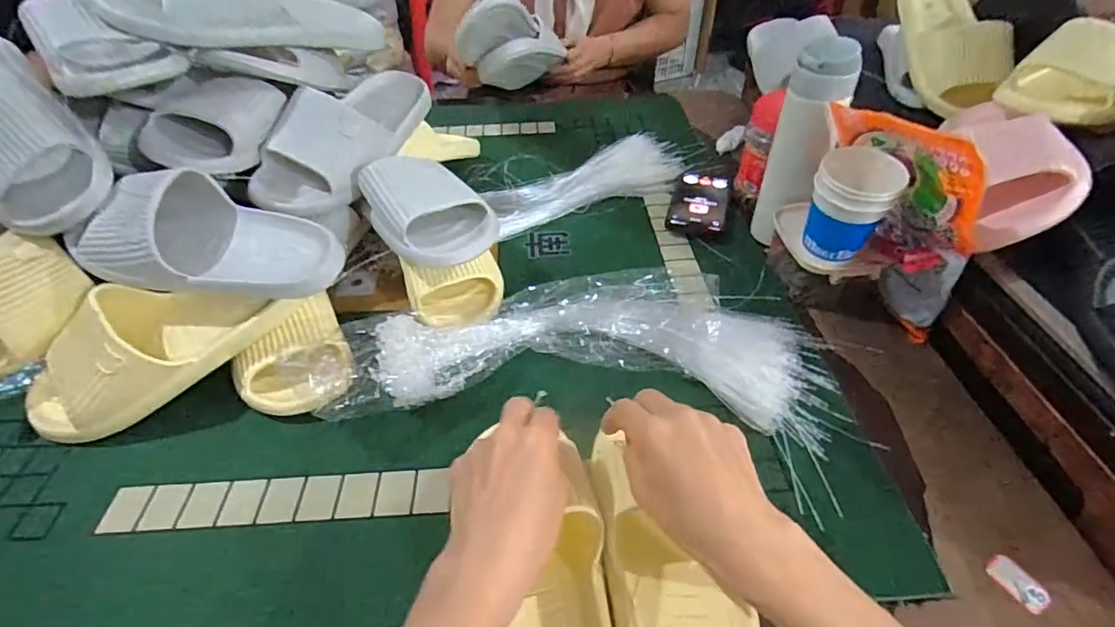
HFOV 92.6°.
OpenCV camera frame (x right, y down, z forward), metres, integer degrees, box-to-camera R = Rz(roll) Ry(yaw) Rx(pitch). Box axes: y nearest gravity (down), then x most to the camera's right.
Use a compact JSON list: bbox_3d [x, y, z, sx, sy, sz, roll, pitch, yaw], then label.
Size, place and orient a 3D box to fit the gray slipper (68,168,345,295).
[{"bbox_3d":[-0.320,-0.070,0.481,0.227,0.078,0.099,10,46,13],"label":"gray slipper"}]

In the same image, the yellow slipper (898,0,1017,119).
[{"bbox_3d":[0.487,-0.330,0.665,0.099,0.068,0.227,-18,60,27],"label":"yellow slipper"}]

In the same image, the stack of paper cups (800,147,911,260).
[{"bbox_3d":[0.279,-0.104,0.506,0.070,0.098,0.070,26,51,27],"label":"stack of paper cups"}]

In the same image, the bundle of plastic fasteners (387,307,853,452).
[{"bbox_3d":[0.040,0.035,0.499,0.410,0.064,0.157,4,45,7],"label":"bundle of plastic fasteners"}]

